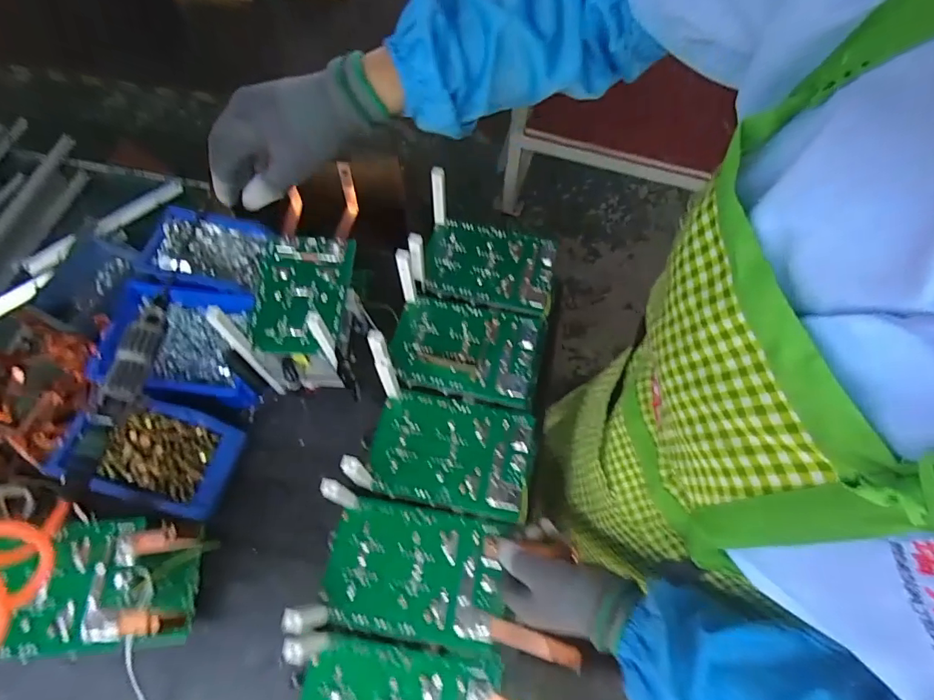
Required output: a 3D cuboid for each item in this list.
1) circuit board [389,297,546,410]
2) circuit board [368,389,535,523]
[{"bbox_3d":[-0.001,-0.004,0.561,0.166,0.016,0.119,9,65,3],"label":"circuit board"},{"bbox_3d":[-0.015,0.106,0.512,0.165,0.010,0.114,11,65,4],"label":"circuit board"}]

